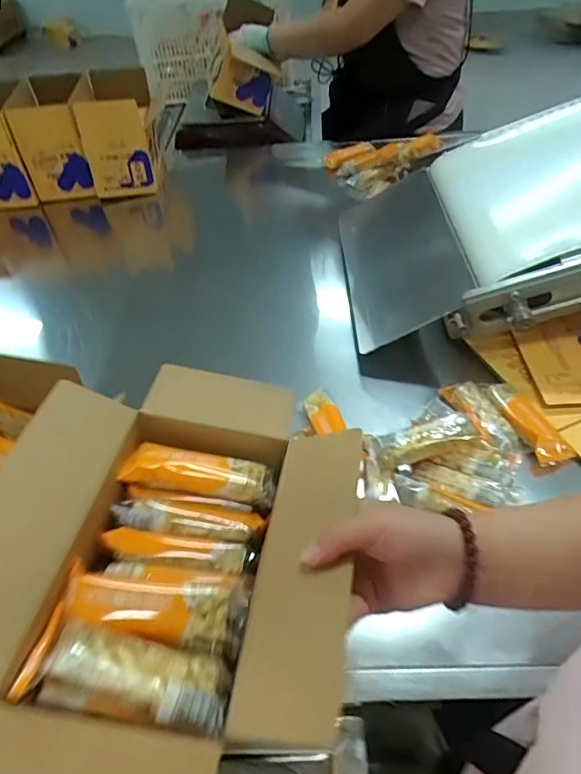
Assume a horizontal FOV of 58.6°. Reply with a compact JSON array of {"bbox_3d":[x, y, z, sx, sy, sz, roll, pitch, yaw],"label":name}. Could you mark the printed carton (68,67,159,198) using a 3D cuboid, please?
[{"bbox_3d":[-0.387,-0.591,1.186,0.160,0.189,0.302,-12,45,-8],"label":"printed carton"}]

